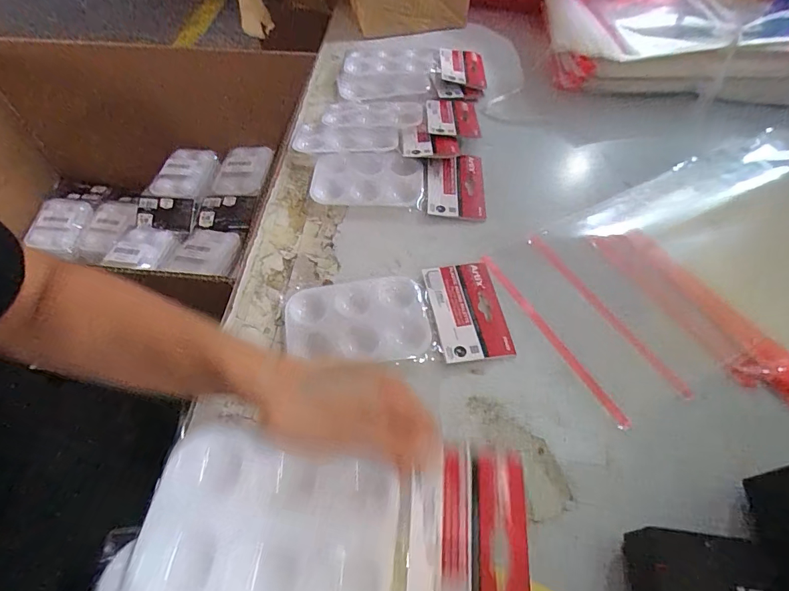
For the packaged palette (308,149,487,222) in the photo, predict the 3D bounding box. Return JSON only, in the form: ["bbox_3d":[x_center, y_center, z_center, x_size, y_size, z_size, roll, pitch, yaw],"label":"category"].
[{"bbox_3d":[0.004,-0.127,0.478,0.192,0.021,0.083,3,56,4],"label":"packaged palette"}]

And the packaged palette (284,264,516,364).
[{"bbox_3d":[0.000,0.021,0.383,0.190,0.012,0.094,-8,56,-3],"label":"packaged palette"}]

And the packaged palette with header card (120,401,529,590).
[{"bbox_3d":[-0.026,0.124,0.216,0.192,0.015,0.101,8,56,-5],"label":"packaged palette with header card"}]

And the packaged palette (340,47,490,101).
[{"bbox_3d":[0.024,-0.312,0.589,0.198,0.018,0.118,-3,56,0],"label":"packaged palette"}]

